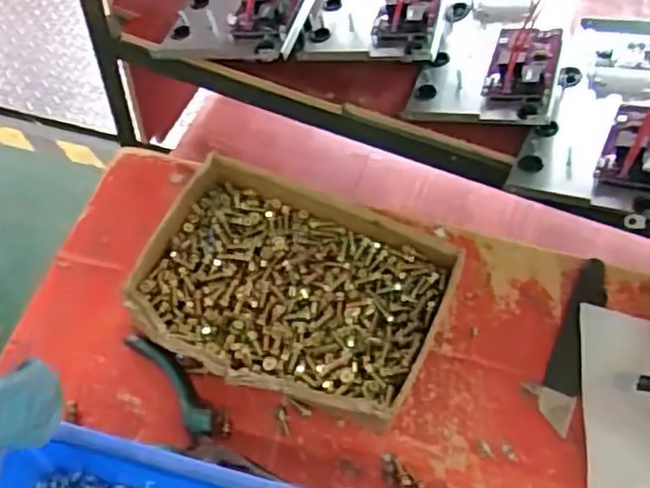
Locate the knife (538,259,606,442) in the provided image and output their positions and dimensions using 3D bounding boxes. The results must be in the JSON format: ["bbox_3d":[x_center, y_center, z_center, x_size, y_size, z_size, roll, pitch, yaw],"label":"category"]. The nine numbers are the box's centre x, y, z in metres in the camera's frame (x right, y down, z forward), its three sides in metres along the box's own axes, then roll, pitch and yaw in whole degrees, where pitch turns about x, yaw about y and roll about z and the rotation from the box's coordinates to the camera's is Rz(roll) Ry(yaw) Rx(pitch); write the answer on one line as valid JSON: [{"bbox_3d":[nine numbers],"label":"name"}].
[{"bbox_3d":[0.191,0.072,0.516,0.027,0.008,0.148,25,59,12],"label":"knife"}]

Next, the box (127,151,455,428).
[{"bbox_3d":[-0.025,0.033,0.502,0.208,0.046,0.163,21,58,9],"label":"box"}]

